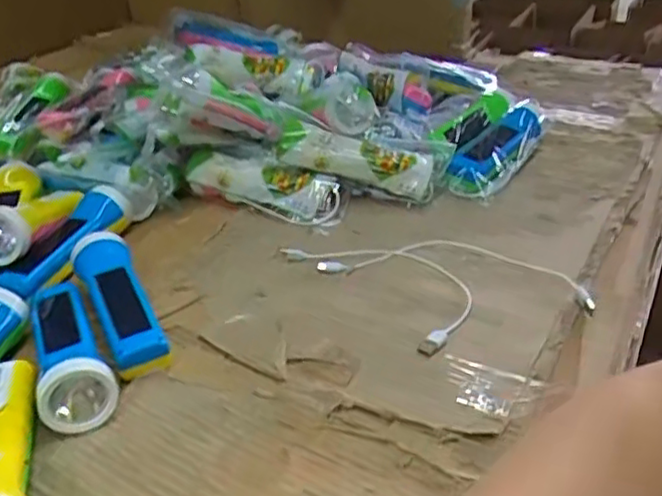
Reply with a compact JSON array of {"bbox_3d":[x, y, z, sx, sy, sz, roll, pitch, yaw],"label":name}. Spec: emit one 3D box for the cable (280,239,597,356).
[{"bbox_3d":[0.096,0.020,0.617,0.170,0.009,0.242,-24,36,-31],"label":"cable"}]

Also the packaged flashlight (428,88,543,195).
[{"bbox_3d":[0.184,-0.126,0.802,0.103,0.054,0.198,15,35,28],"label":"packaged flashlight"}]

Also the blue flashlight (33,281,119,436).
[{"bbox_3d":[-0.208,0.078,0.529,0.051,0.055,0.162,-16,33,-21],"label":"blue flashlight"}]

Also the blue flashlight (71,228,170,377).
[{"bbox_3d":[-0.182,0.046,0.579,0.049,0.054,0.166,-18,33,-23],"label":"blue flashlight"}]

